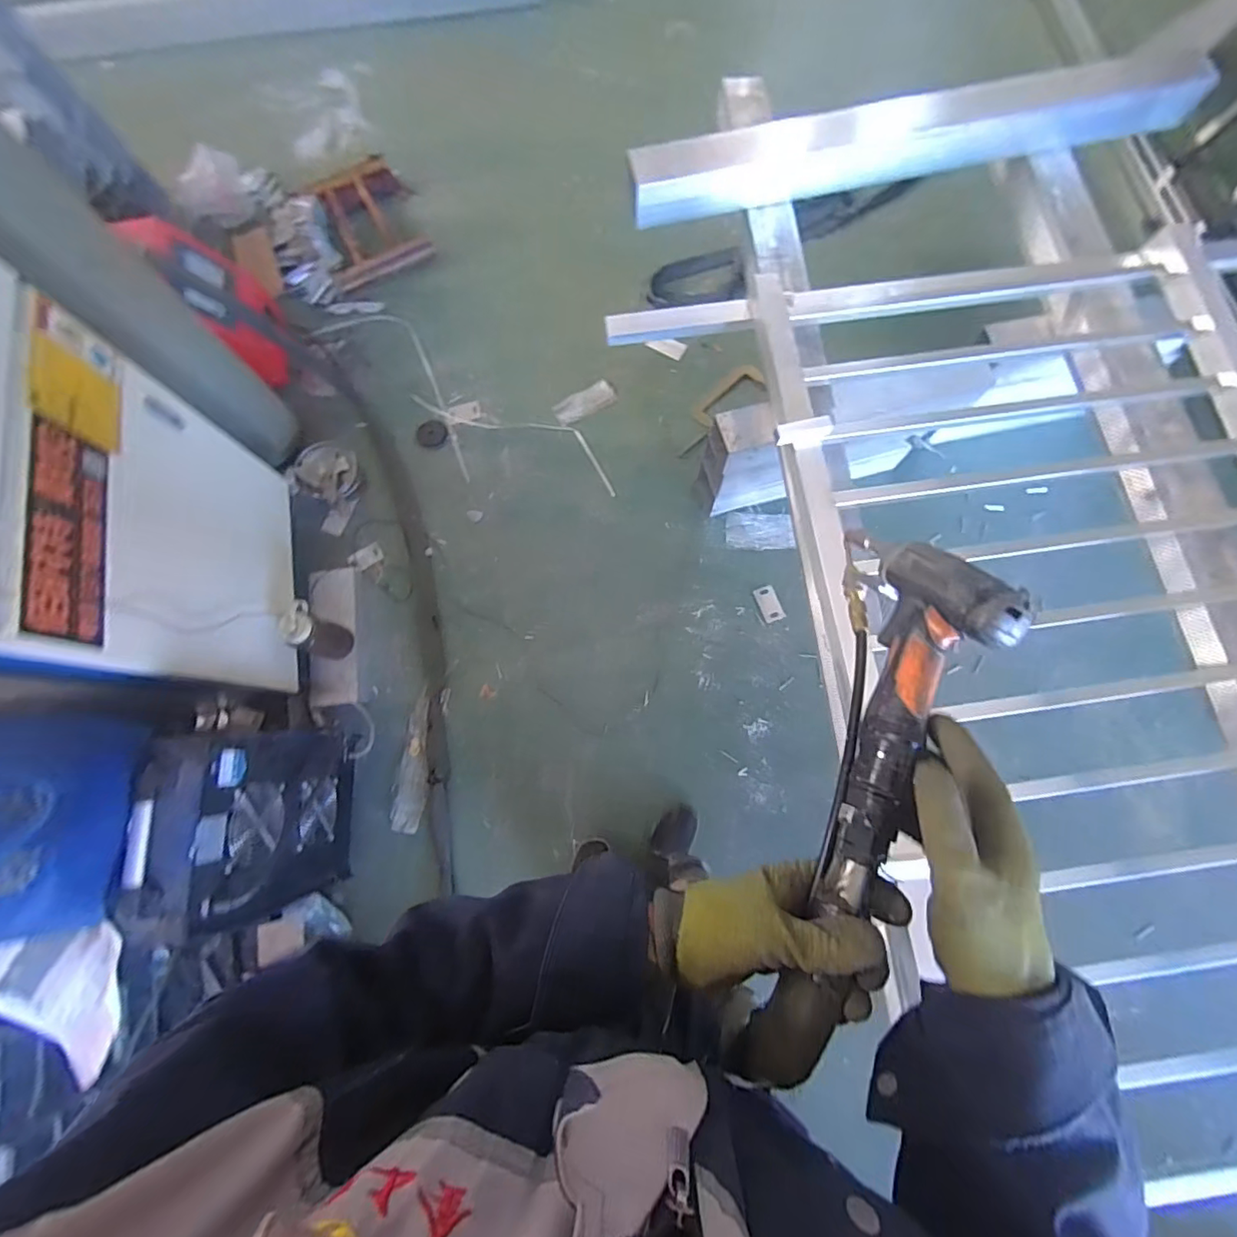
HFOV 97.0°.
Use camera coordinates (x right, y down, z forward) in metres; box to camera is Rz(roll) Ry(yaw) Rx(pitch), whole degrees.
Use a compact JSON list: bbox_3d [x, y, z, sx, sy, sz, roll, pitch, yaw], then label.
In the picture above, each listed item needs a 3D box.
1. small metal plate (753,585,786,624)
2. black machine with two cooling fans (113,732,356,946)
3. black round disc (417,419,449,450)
[{"bbox_3d":[0.386,-0.036,1.399,0.053,0.005,0.093,-21,81,-1],"label":"small metal plate"},{"bbox_3d":[-0.648,0.368,0.990,0.102,0.477,0.317,0,77,1],"label":"black machine with two cooling fans"},{"bbox_3d":[-0.493,-0.490,1.449,0.082,0.014,0.075,0,77,1],"label":"black round disc"}]

